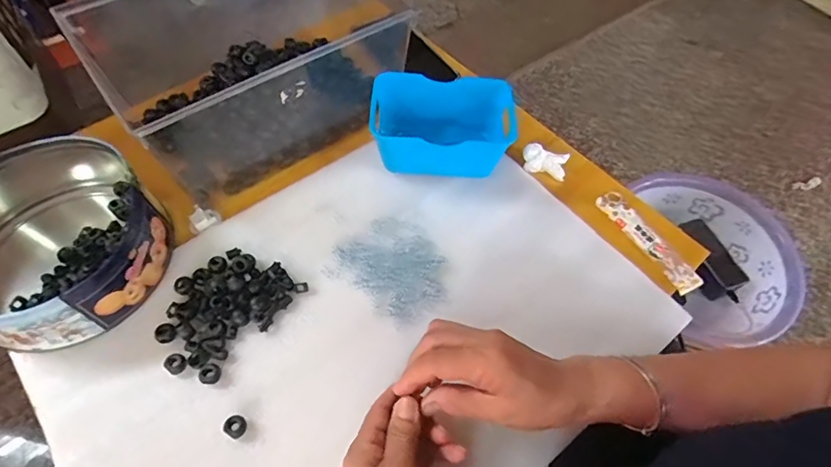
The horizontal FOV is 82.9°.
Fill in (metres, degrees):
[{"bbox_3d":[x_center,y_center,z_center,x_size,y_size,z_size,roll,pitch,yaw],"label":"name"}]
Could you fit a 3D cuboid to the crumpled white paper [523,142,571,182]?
[{"bbox_3d":[0.152,-0.087,0.550,0.052,0.020,0.026,18,59,9],"label":"crumpled white paper"}]

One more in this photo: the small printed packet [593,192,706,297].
[{"bbox_3d":[0.250,0.005,0.506,0.029,0.010,0.132,-28,63,-18],"label":"small printed packet"}]

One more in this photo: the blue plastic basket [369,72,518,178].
[{"bbox_3d":[0.028,-0.115,0.519,0.151,0.065,0.098,4,58,0],"label":"blue plastic basket"}]

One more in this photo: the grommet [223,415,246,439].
[{"bbox_3d":[-0.147,0.159,0.387,0.017,0.010,0.016,33,63,17],"label":"grommet"}]

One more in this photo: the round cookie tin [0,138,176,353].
[{"bbox_3d":[-0.328,0.011,0.439,0.167,0.060,0.172,38,64,20],"label":"round cookie tin"}]

